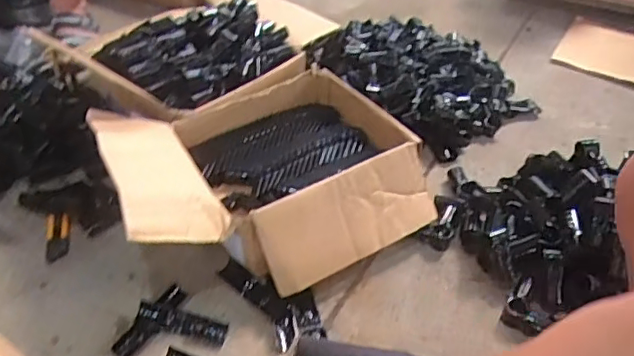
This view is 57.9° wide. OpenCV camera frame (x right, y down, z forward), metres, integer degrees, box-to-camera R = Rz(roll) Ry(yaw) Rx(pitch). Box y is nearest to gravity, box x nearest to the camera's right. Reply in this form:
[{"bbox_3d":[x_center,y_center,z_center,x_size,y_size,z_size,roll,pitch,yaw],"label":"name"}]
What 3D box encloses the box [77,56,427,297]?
[{"bbox_3d":[-0.082,-0.028,0.905,0.454,0.156,0.387,-17,46,-22],"label":"box"}]

